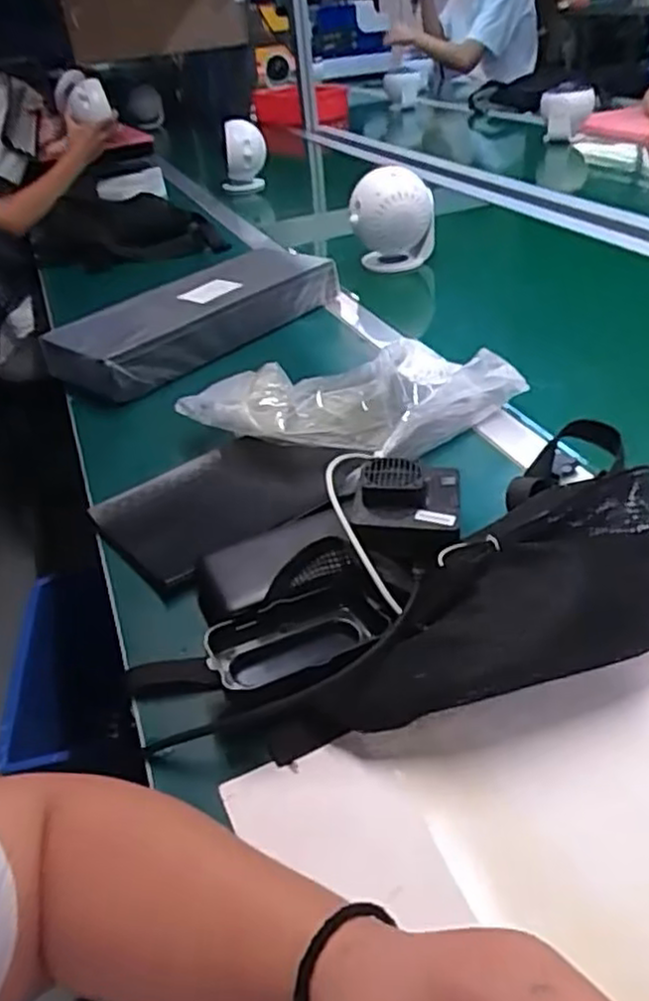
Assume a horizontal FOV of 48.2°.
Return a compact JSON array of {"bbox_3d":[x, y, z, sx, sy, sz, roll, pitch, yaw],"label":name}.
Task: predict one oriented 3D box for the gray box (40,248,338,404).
[{"bbox_3d":[-0.159,-0.229,0.902,0.153,0.055,0.355,27,48,36],"label":"gray box"}]

